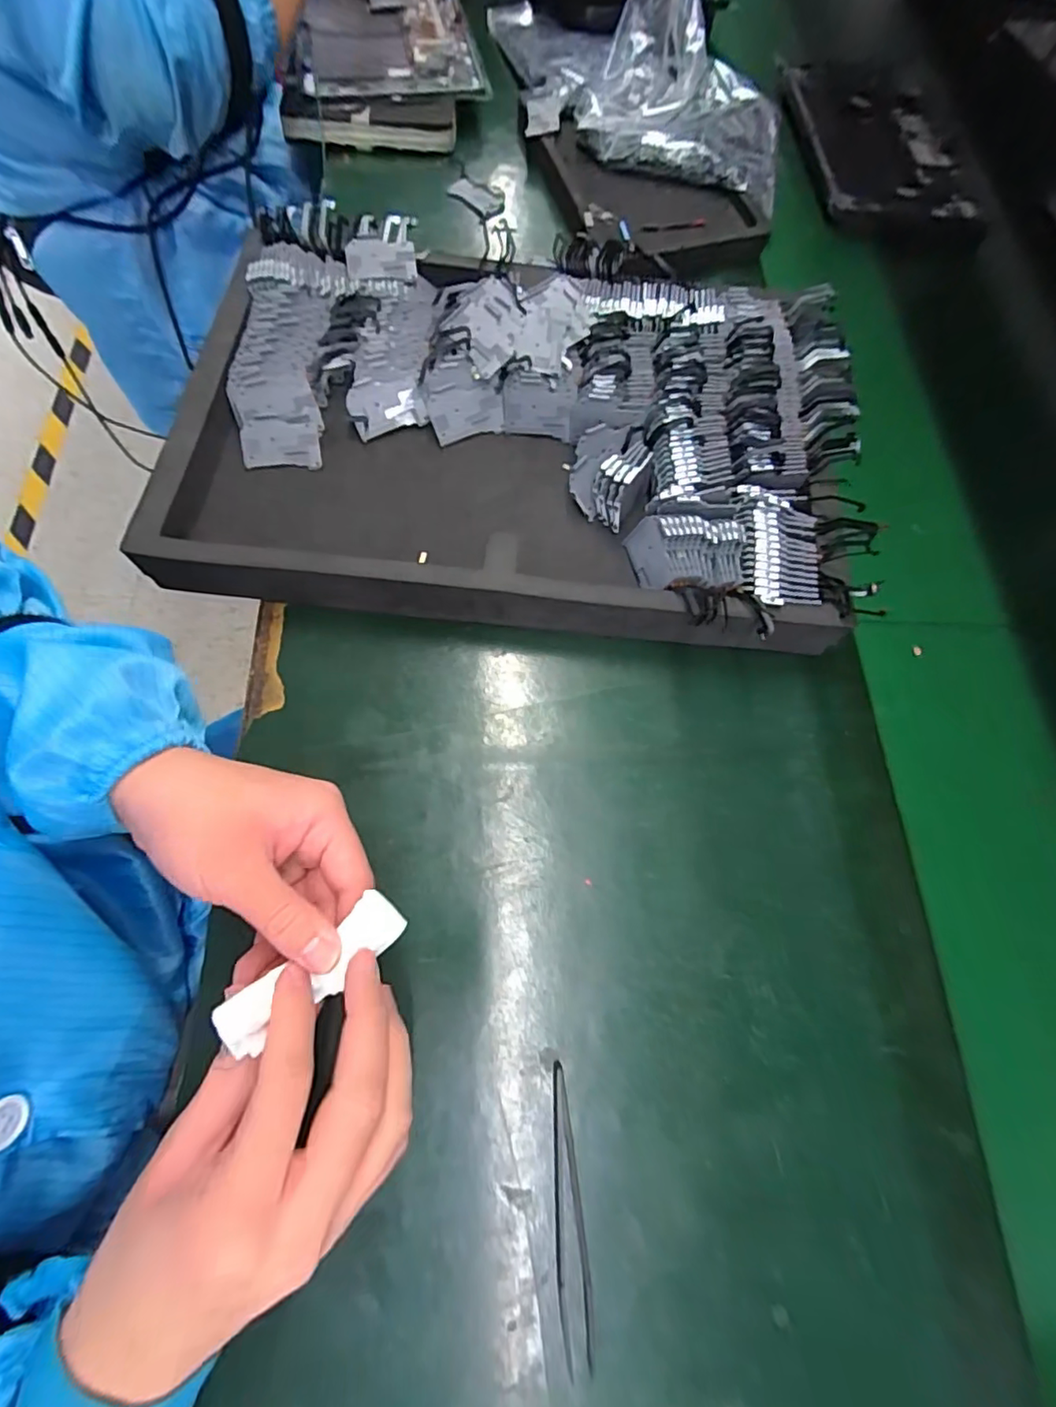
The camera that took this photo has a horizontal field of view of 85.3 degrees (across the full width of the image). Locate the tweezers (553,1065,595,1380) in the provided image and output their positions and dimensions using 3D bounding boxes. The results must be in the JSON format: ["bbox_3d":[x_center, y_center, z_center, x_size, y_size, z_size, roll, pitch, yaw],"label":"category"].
[{"bbox_3d":[0.018,0.231,0.262,0.015,0.006,0.113,-4,69,-5],"label":"tweezers"}]

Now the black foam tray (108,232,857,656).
[{"bbox_3d":[-0.005,-0.189,0.396,0.435,0.054,0.293,4,69,-1],"label":"black foam tray"}]

